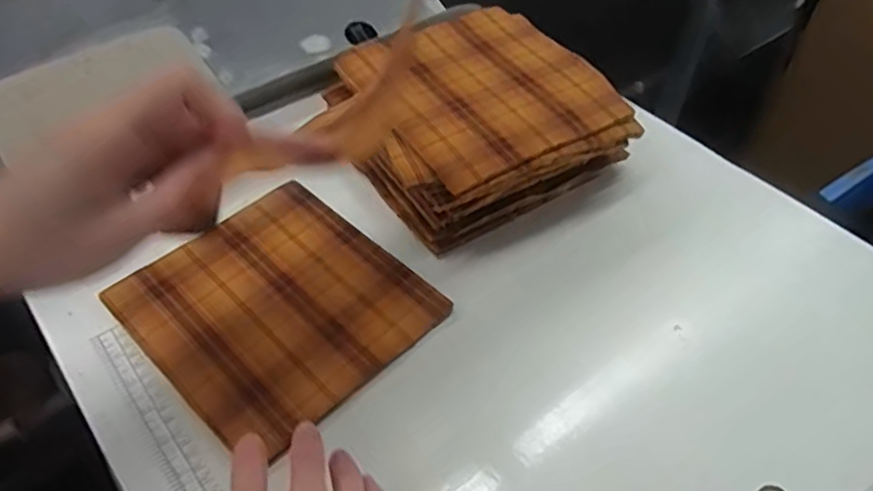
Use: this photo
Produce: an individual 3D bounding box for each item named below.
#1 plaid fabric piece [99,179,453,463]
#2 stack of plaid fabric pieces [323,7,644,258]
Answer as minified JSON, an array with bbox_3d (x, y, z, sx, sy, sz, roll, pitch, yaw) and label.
[{"bbox_3d":[-0.113,0.039,0.471,0.170,0.007,0.185,-36,57,-29],"label":"plaid fabric piece"},{"bbox_3d":[0.031,-0.109,0.554,0.193,0.067,0.194,-22,52,-20],"label":"stack of plaid fabric pieces"}]

